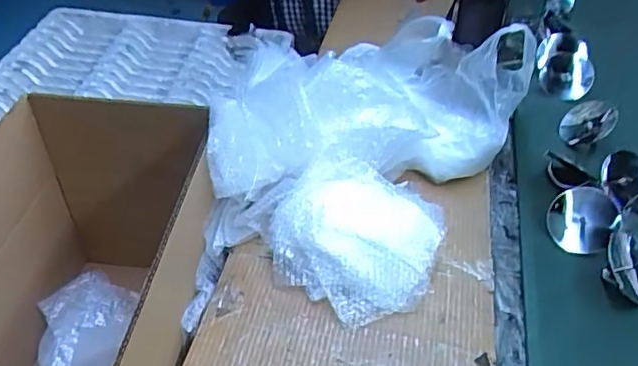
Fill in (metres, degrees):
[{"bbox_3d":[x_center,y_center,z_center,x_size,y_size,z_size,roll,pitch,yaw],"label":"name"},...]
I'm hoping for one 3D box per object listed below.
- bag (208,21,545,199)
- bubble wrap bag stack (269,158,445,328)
[{"bbox_3d":[0.068,-0.105,0.810,0.465,0.145,0.223,-10,44,-13],"label":"bag"},{"bbox_3d":[0.046,0.062,0.706,0.191,0.085,0.170,26,48,25],"label":"bubble wrap bag stack"}]

